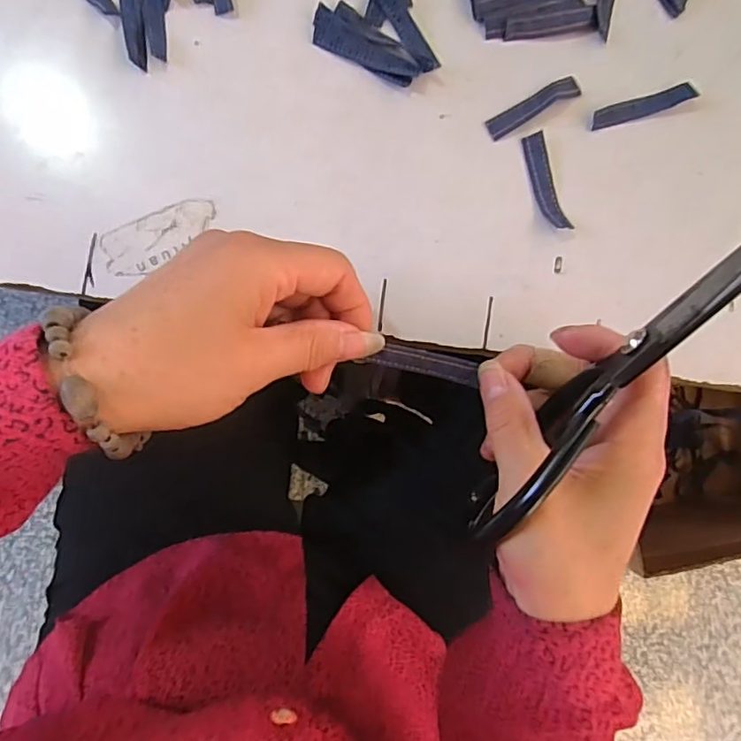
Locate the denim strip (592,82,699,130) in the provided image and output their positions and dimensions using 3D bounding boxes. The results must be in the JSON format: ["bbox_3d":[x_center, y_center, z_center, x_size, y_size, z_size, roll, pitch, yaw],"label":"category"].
[{"bbox_3d":[0.146,-0.141,0.300,0.057,0.005,0.010,-19,92,-5],"label":"denim strip"}]

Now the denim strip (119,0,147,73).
[{"bbox_3d":[-0.117,-0.177,0.274,0.012,0.004,0.057,-9,92,-6],"label":"denim strip"}]

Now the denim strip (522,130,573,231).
[{"bbox_3d":[0.092,-0.098,0.295,0.014,0.005,0.052,-20,93,-5],"label":"denim strip"}]

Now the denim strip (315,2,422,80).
[{"bbox_3d":[-0.003,-0.164,0.287,0.057,0.004,0.018,24,88,-6],"label":"denim strip"}]

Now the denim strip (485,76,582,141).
[{"bbox_3d":[0.086,-0.139,0.295,0.054,0.004,0.011,-29,93,-5],"label":"denim strip"}]

